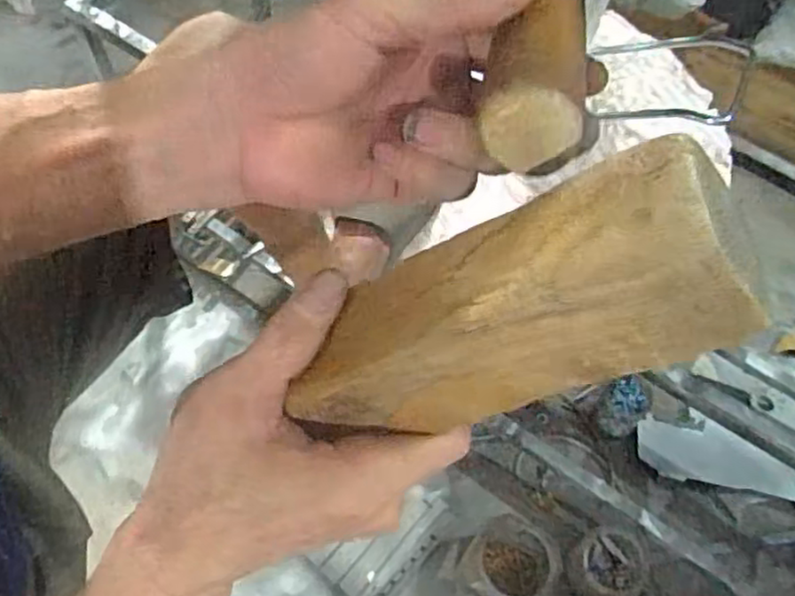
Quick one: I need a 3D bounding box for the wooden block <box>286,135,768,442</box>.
[{"bbox_3d":[0.032,0.005,0.223,0.149,0.046,0.047,-25,51,35],"label":"wooden block"}]

